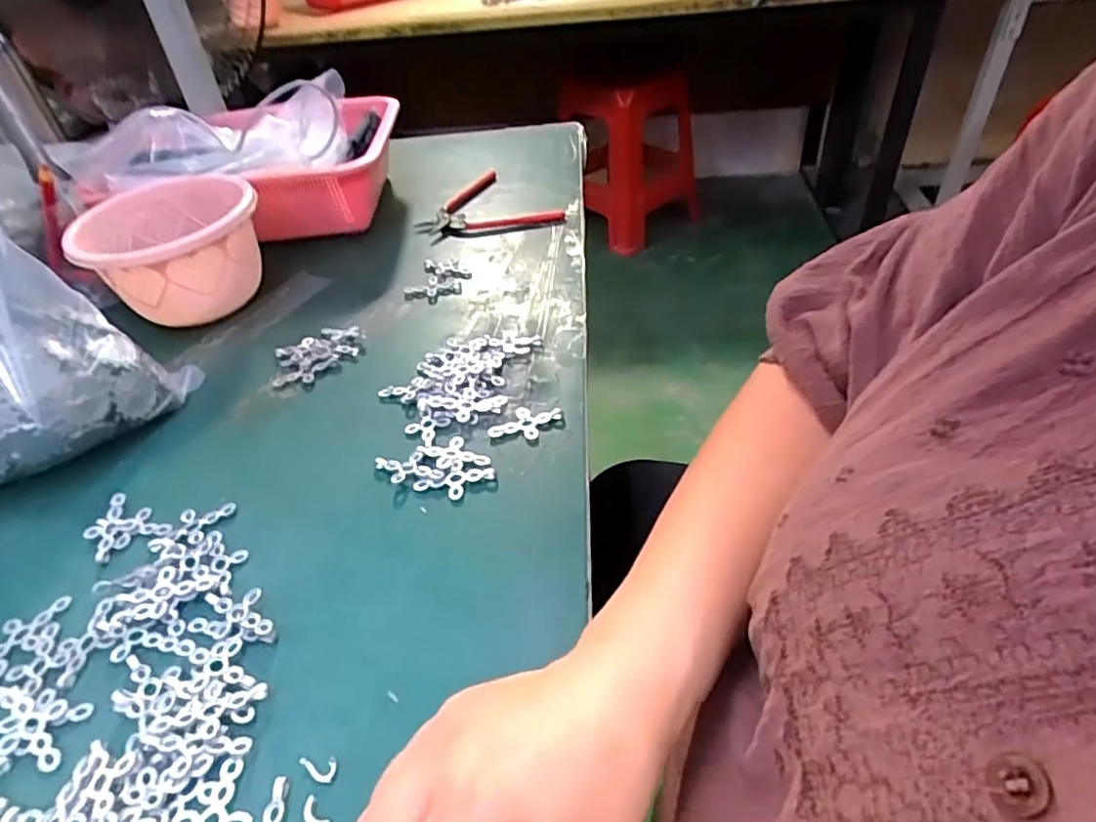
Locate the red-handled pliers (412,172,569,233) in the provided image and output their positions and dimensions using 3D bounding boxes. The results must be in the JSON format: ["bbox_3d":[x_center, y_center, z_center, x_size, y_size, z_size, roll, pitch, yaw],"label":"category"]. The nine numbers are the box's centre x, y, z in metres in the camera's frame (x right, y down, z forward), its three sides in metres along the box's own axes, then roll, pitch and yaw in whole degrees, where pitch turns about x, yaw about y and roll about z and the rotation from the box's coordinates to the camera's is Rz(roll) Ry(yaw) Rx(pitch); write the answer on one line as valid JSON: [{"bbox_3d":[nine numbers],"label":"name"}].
[{"bbox_3d":[-0.059,-0.219,0.674,0.148,0.020,0.095,-4,41,4],"label":"red-handled pliers"}]

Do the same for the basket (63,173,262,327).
[{"bbox_3d":[-0.315,-0.131,0.558,0.134,0.095,0.120,-32,47,-25],"label":"basket"}]

